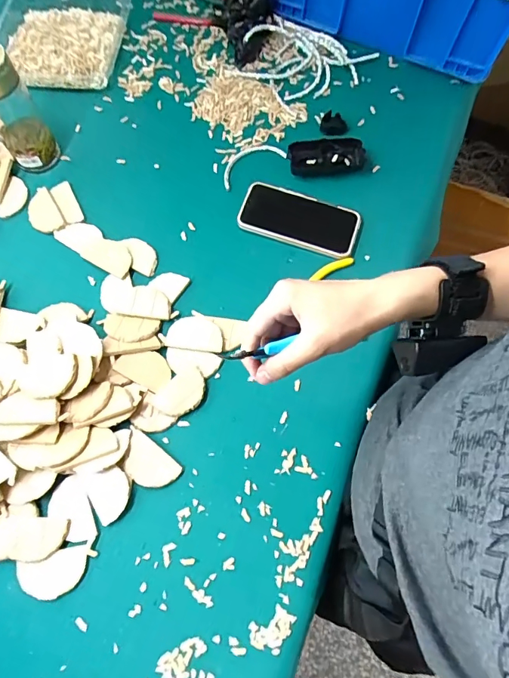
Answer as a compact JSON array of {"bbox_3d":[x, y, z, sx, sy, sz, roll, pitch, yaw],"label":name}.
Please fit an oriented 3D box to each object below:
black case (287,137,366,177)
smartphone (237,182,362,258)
[{"bbox_3d":[0.106,-0.271,0.631,0.109,0.025,0.046,-2,70,-2],"label":"black case"},{"bbox_3d":[0.064,-0.170,0.598,0.164,0.016,0.081,18,70,5],"label":"smartphone"}]

